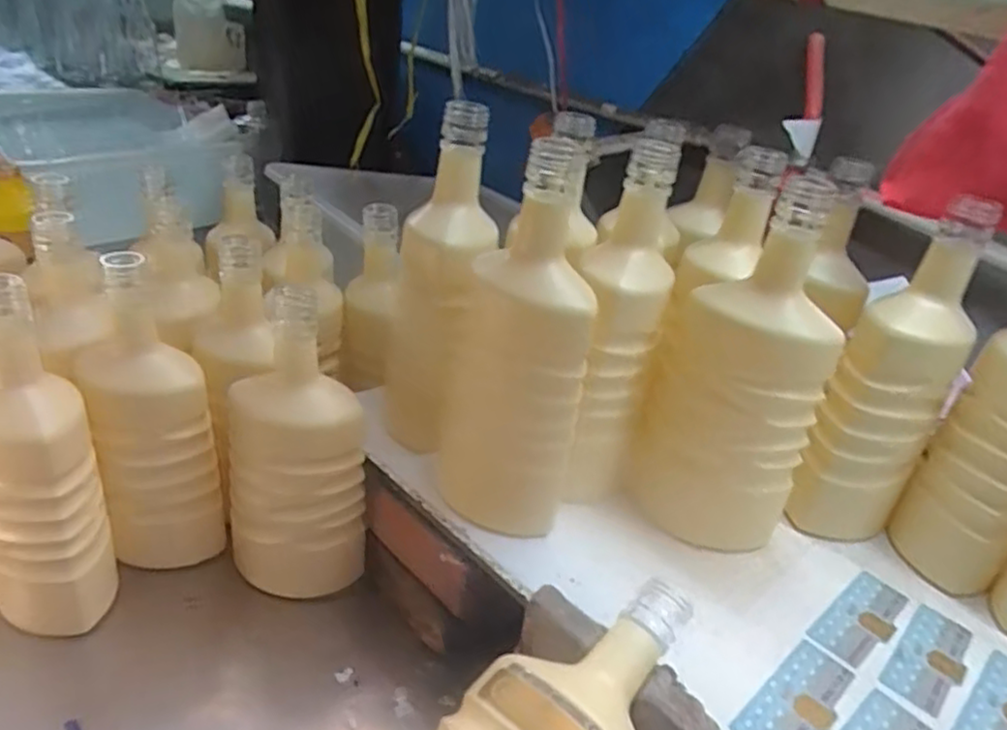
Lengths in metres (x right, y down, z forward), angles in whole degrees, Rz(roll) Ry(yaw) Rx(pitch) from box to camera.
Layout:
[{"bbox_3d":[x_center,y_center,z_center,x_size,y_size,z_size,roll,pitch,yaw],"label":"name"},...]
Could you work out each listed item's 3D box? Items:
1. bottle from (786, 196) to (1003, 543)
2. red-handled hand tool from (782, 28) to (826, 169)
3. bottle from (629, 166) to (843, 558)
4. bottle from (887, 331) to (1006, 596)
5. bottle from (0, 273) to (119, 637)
[{"bbox_3d":[0.276,0.014,0.500,0.076,0.234,0.079,26,37,27],"label":"bottle"},{"bbox_3d":[0.352,-0.313,0.821,0.040,0.152,0.031,11,-12,6],"label":"red-handled hand tool"},{"bbox_3d":[0.161,0.007,0.476,0.099,0.243,0.078,7,32,0],"label":"bottle"},{"bbox_3d":[0.346,0.038,0.472,0.072,0.242,0.066,30,39,32],"label":"bottle"},{"bbox_3d":[-0.309,0.079,0.463,0.079,0.257,0.063,-23,43,-39],"label":"bottle"}]

